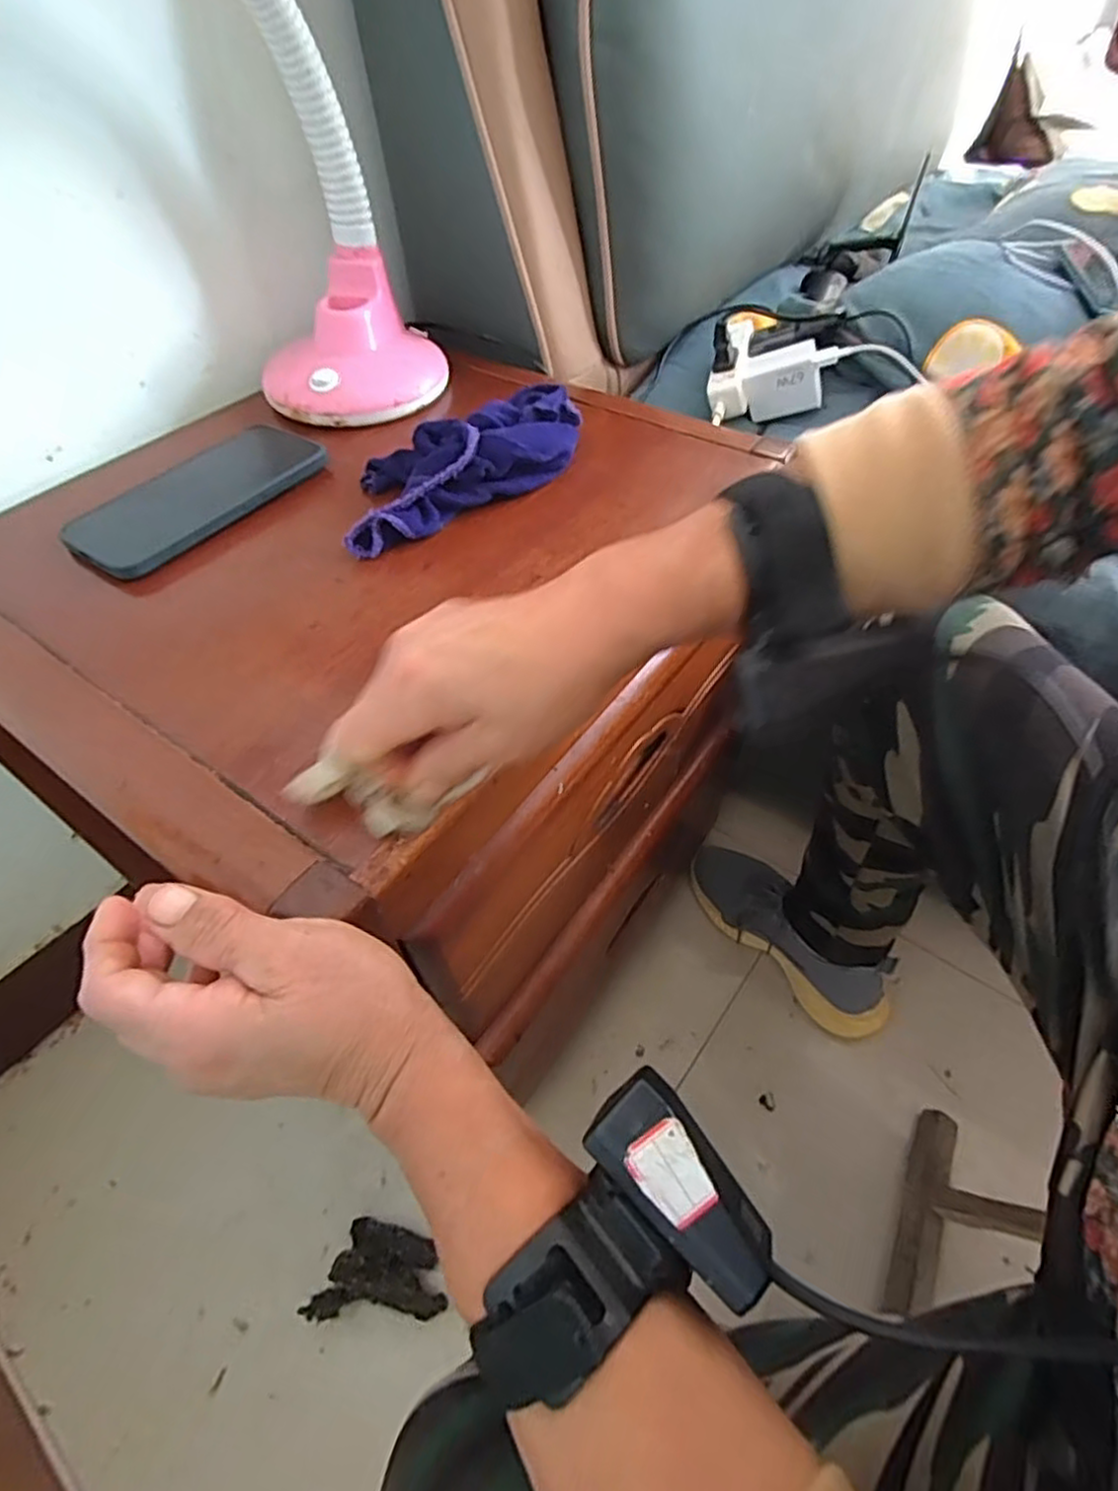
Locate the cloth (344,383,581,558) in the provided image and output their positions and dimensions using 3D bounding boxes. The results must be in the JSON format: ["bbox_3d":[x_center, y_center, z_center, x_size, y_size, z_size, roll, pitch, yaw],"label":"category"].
[{"bbox_3d":[-0.062,-0.195,0.453,0.204,0.040,0.088,-38,59,-26],"label":"cloth"}]

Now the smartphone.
[{"bbox_3d":[-0.234,-0.163,0.442,0.074,0.016,0.156,30,57,24],"label":"smartphone"}]

